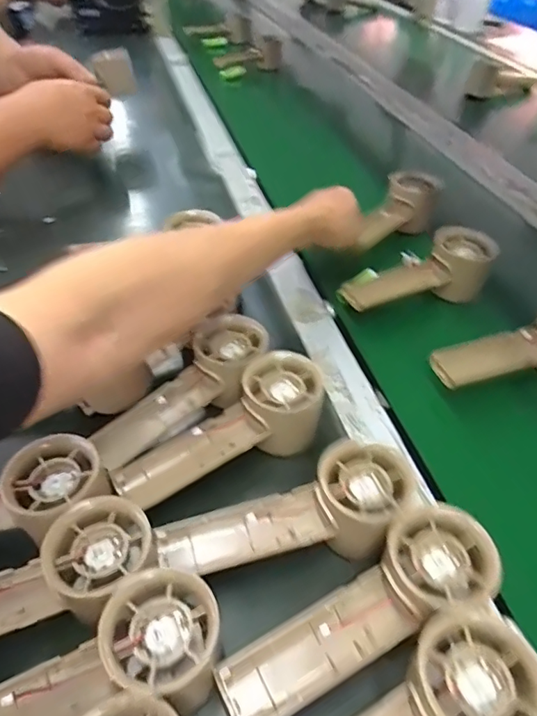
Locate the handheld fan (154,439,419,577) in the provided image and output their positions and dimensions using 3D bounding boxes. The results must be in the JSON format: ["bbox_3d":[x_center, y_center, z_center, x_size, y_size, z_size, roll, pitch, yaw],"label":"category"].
[{"bbox_3d":[0.013,0.102,0.315,0.154,0.046,0.056,-19,43,-3],"label":"handheld fan"}]

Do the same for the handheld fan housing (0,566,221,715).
[{"bbox_3d":[-0.097,0.162,0.248,0.160,0.033,0.058,-26,46,-9],"label":"handheld fan housing"}]

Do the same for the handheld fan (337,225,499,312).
[{"bbox_3d":[0.144,-0.086,0.506,0.148,0.055,0.051,-13,43,-15],"label":"handheld fan"}]

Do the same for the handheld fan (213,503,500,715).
[{"bbox_3d":[0.049,0.137,0.272,0.156,0.029,0.050,-29,48,-12],"label":"handheld fan"}]

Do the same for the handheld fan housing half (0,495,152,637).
[{"bbox_3d":[-0.137,0.128,0.271,0.153,0.031,0.055,-19,45,-21],"label":"handheld fan housing half"}]

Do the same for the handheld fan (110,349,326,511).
[{"bbox_3d":[-0.030,0.058,0.373,0.158,0.056,0.054,-30,48,-12],"label":"handheld fan"}]

